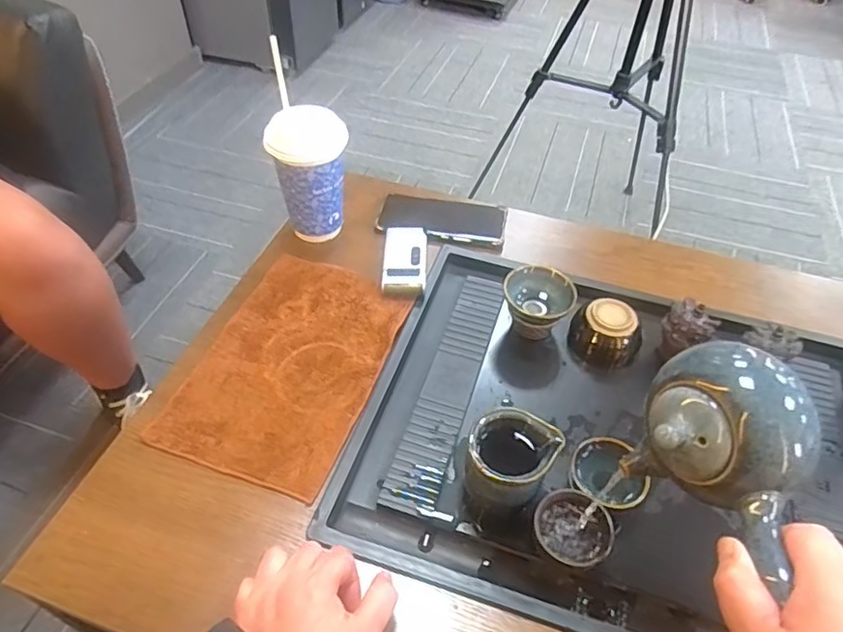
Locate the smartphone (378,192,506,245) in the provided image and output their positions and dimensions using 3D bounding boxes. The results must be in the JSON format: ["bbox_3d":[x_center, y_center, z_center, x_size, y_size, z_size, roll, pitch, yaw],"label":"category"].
[{"bbox_3d":[0.028,-0.127,0.741,0.158,0.013,0.074,6,48,3],"label":"smartphone"}]

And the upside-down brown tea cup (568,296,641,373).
[{"bbox_3d":[0.190,0.019,0.603,0.066,0.050,0.055,6,48,3],"label":"upside-down brown tea cup"}]

